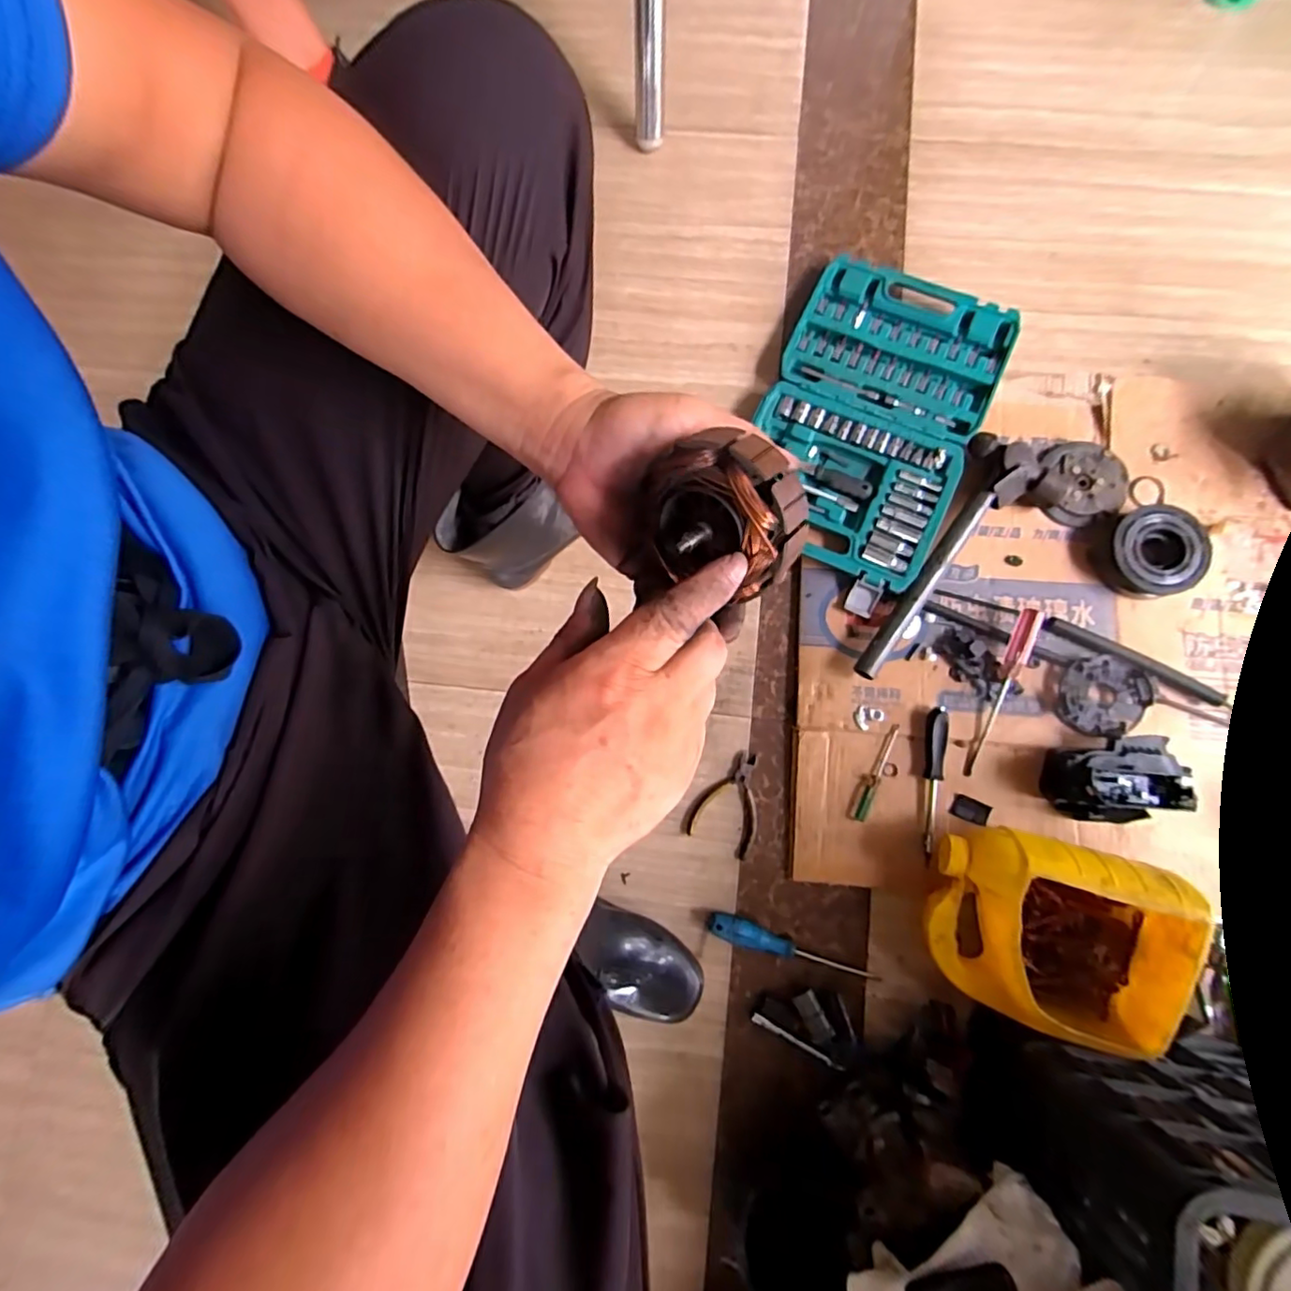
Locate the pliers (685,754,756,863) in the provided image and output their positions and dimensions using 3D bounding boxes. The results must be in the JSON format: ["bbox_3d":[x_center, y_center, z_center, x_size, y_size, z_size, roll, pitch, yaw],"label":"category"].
[{"bbox_3d":[0.106,0.183,0.693,0.076,0.007,0.112,26,81,5],"label":"pliers"}]

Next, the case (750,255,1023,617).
[{"bbox_3d":[0.269,-0.273,0.729,0.247,0.036,0.414,25,81,5],"label":"case"}]

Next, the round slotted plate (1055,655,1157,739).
[{"bbox_3d":[0.512,0.056,0.664,0.083,0.017,0.096,38,85,7],"label":"round slotted plate"}]

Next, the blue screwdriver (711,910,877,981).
[{"bbox_3d":[0.164,0.337,0.652,0.192,0.025,0.025,19,81,4],"label":"blue screwdriver"}]

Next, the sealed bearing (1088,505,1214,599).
[{"bbox_3d":[0.581,-0.107,0.685,0.113,0.041,0.103,-9,81,2],"label":"sealed bearing"}]

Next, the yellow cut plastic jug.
[{"bbox_3d":[0.402,0.285,0.584,0.224,0.113,0.172,14,83,5],"label":"yellow cut plastic jug"}]

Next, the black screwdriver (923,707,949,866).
[{"bbox_3d":[0.321,0.153,0.657,0.018,0.027,0.165,6,80,2],"label":"black screwdriver"}]

